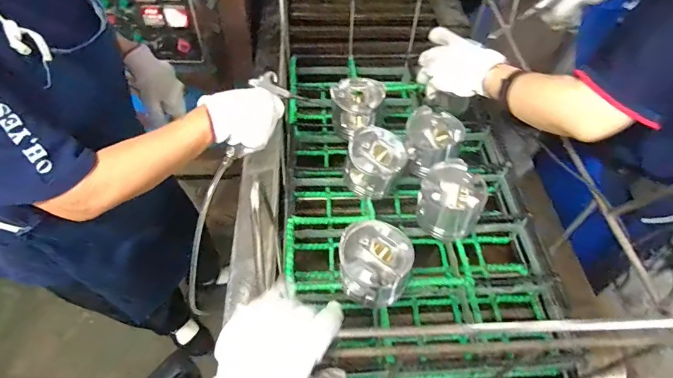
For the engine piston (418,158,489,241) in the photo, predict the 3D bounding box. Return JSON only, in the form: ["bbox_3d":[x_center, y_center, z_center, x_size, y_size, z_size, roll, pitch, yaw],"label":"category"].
[{"bbox_3d":[0.209,0.022,0.736,0.107,0.117,0.100,15,53,10],"label":"engine piston"}]

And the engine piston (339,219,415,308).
[{"bbox_3d":[0.059,0.122,0.635,0.111,0.081,0.112,1,52,-1],"label":"engine piston"}]

